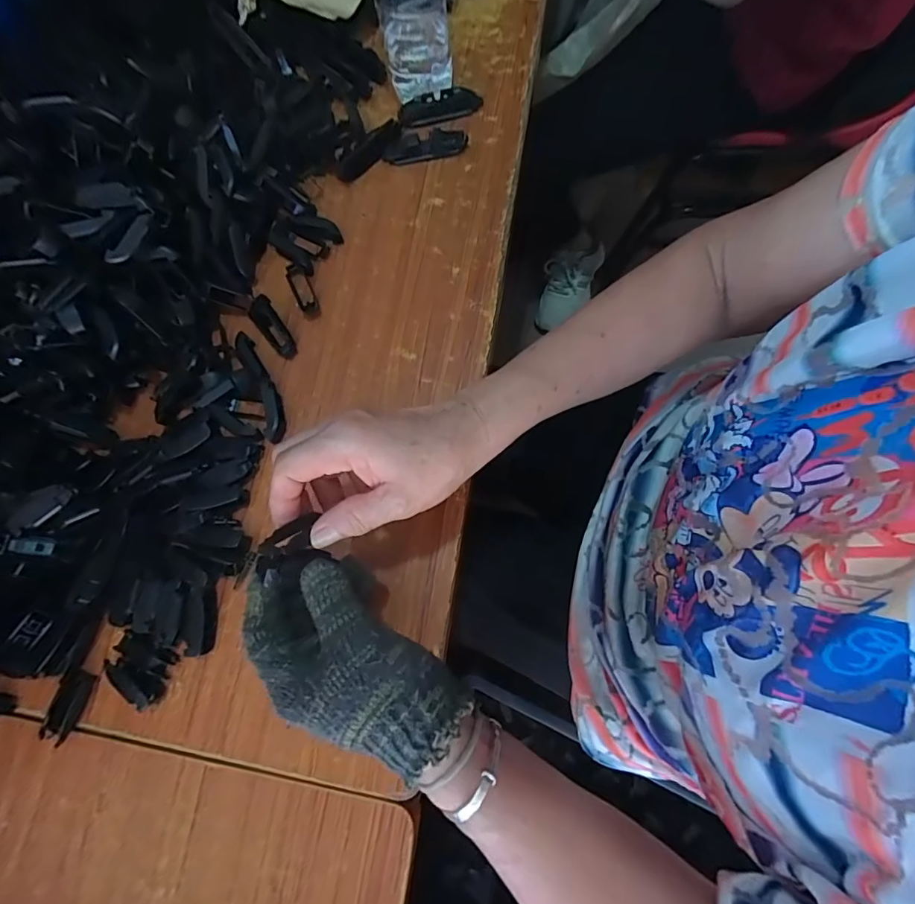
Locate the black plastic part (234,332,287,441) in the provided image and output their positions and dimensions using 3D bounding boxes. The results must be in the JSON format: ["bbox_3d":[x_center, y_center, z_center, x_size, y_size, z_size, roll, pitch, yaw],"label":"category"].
[{"bbox_3d":[-0.170,-0.059,0.403,0.019,0.015,0.104,-22,77,-4],"label":"black plastic part"}]

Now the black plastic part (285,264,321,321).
[{"bbox_3d":[-0.144,-0.150,0.428,0.018,0.009,0.058,-27,78,-5],"label":"black plastic part"}]

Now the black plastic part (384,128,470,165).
[{"bbox_3d":[-0.030,-0.295,0.444,0.079,0.016,0.020,-5,77,0],"label":"black plastic part"}]

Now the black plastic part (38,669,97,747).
[{"bbox_3d":[-0.297,0.192,0.351,0.021,0.012,0.048,21,78,6],"label":"black plastic part"}]

